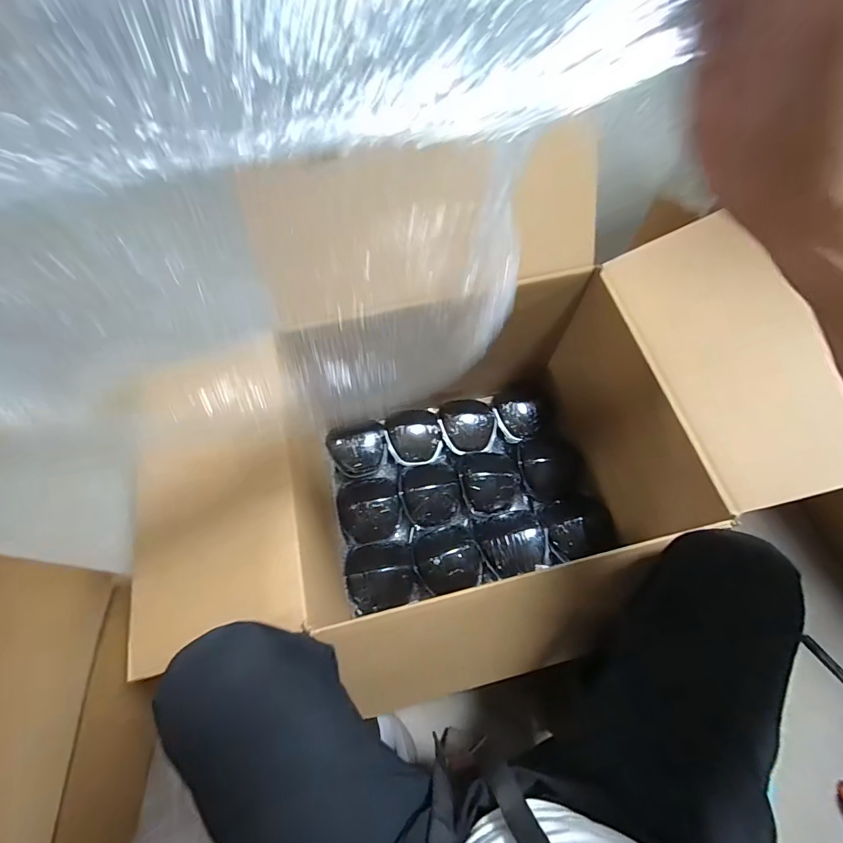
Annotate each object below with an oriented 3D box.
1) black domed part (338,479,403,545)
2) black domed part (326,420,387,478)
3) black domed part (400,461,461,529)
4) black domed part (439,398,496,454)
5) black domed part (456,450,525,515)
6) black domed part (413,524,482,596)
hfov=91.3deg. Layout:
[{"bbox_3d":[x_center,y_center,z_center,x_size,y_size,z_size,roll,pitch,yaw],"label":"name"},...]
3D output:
[{"bbox_3d":[-0.099,0.175,0.821,0.119,0.072,0.130,-13,66,-6],"label":"black domed part"},{"bbox_3d":[-0.133,0.055,0.870,0.118,0.065,0.124,-18,67,-8],"label":"black domed part"},{"bbox_3d":[0.018,0.145,0.825,0.117,0.058,0.129,-13,66,-6],"label":"black domed part"},{"bbox_3d":[0.100,0.005,0.881,0.118,0.039,0.127,-11,66,-5],"label":"black domed part"},{"bbox_3d":[0.140,0.119,0.835,0.119,0.068,0.125,-14,66,-6],"label":"black domed part"},{"bbox_3d":[0.049,0.253,0.767,0.121,0.061,0.122,-14,66,-6],"label":"black domed part"}]

